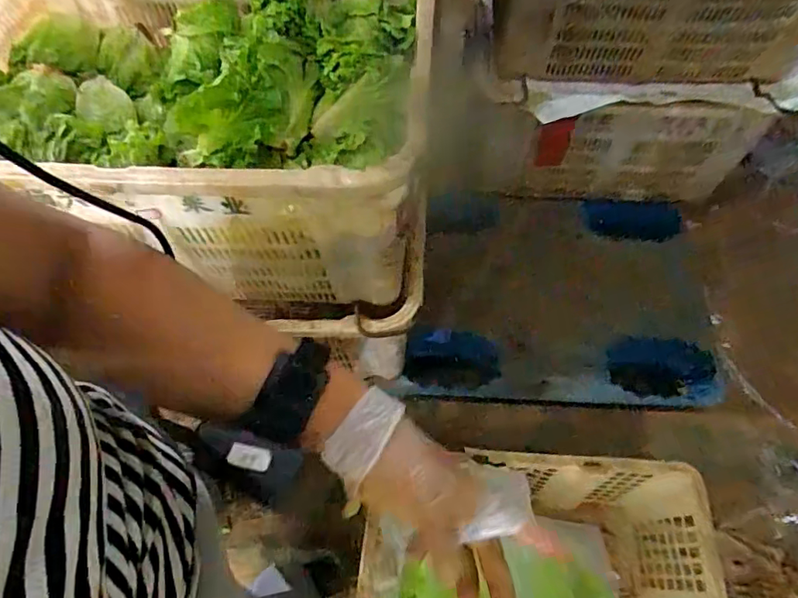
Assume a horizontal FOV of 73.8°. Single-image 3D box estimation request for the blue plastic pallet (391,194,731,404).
[{"bbox_3d":[0.385,-0.004,1.289,0.694,0.150,0.524,3,63,4],"label":"blue plastic pallet"}]

